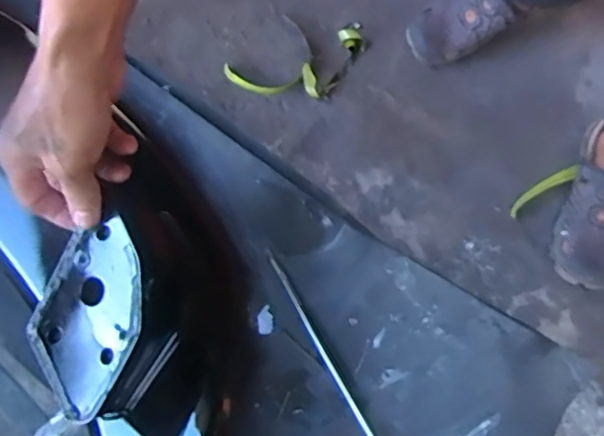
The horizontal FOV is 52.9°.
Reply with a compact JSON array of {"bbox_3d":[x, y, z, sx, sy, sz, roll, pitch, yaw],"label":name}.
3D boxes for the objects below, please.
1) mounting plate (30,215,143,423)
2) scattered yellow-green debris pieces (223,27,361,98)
[{"bbox_3d":[-0.148,0.067,0.424,0.083,0.007,0.124,29,89,20],"label":"mounting plate"},{"bbox_3d":[-0.005,-0.246,0.998,0.232,0.029,0.105,-19,74,-1],"label":"scattered yellow-green debris pieces"}]

